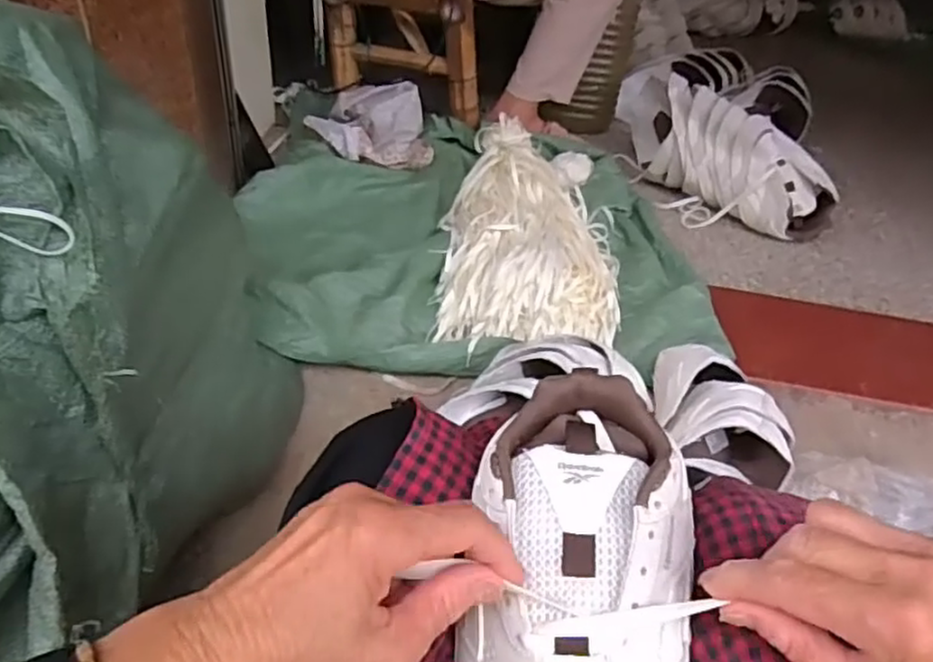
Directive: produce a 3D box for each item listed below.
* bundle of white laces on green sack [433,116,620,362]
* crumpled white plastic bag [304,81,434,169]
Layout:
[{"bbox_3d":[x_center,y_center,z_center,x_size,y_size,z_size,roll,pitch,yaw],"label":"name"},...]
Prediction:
[{"bbox_3d":[0.110,-0.175,1.144,0.279,0.077,0.528,9,41,3],"label":"bundle of white laces on green sack"},{"bbox_3d":[-0.191,-0.396,1.349,0.210,0.103,0.191,-12,44,-20],"label":"crumpled white plastic bag"}]

